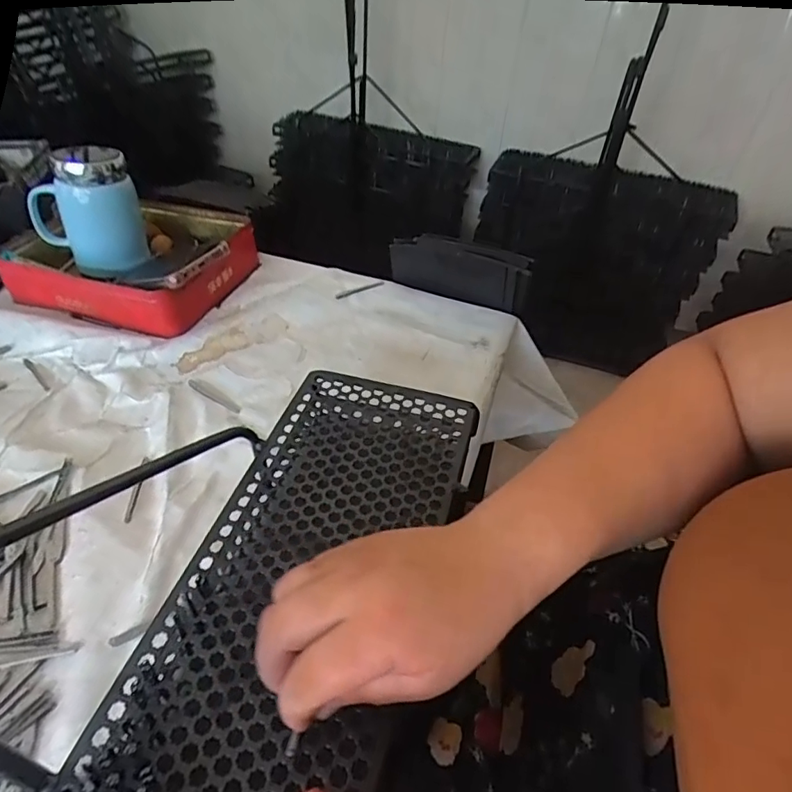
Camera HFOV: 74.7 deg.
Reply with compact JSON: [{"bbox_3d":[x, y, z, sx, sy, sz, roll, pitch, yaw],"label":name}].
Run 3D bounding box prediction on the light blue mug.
[{"bbox_3d":[-0.378,-0.232,0.633,0.104,0.137,0.077,17,45,12],"label":"light blue mug"}]

